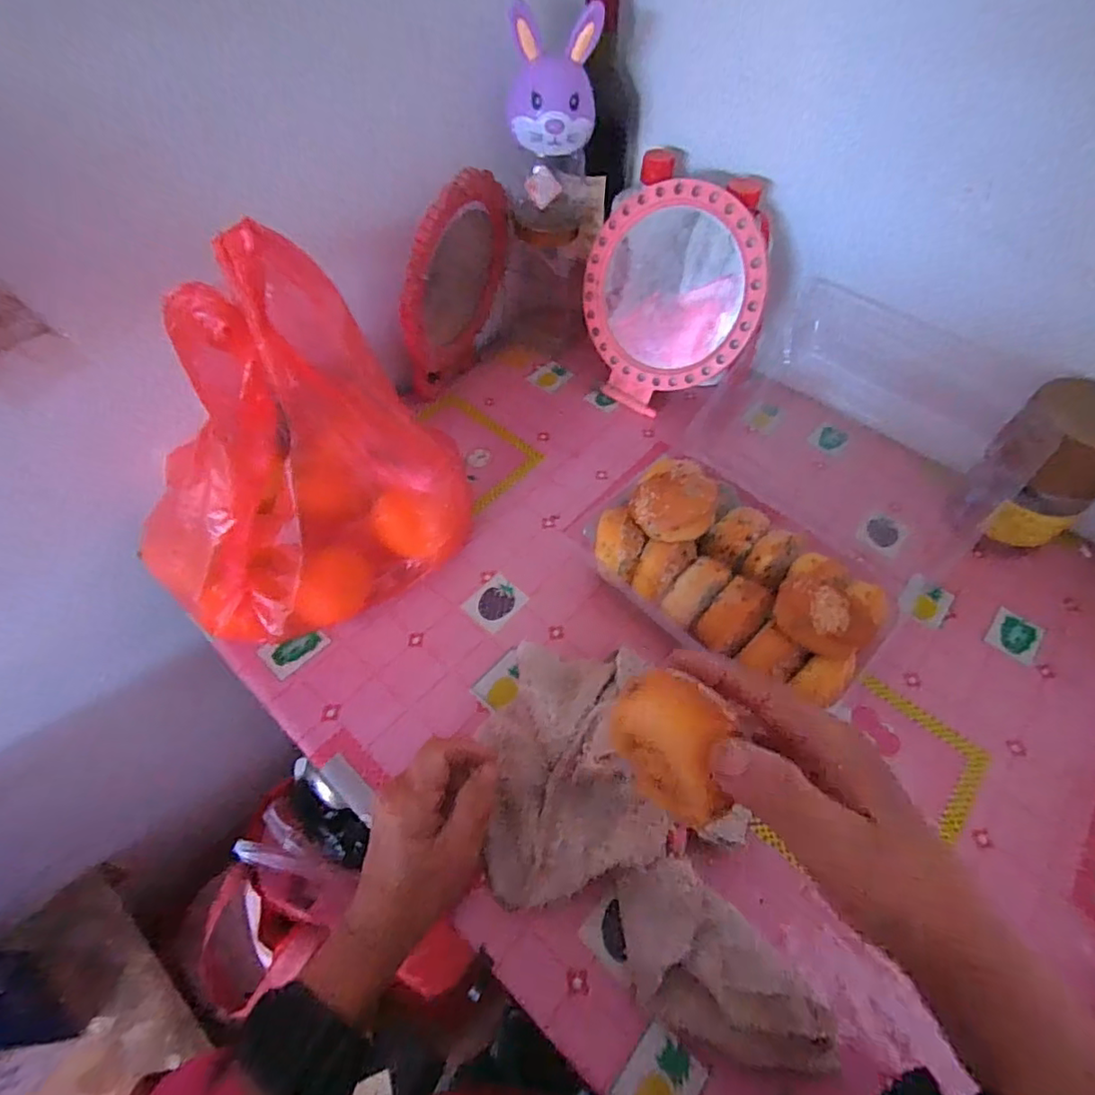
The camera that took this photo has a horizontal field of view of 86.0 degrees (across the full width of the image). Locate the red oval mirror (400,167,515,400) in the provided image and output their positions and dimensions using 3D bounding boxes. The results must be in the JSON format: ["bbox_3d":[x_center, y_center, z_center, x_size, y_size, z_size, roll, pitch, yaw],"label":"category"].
[{"bbox_3d":[-0.087,-0.246,0.560,0.028,0.189,0.165,21,56,13],"label":"red oval mirror"}]

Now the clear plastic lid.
[{"bbox_3d":[0.278,-0.111,0.519,0.246,0.127,0.143,39,61,23],"label":"clear plastic lid"}]

